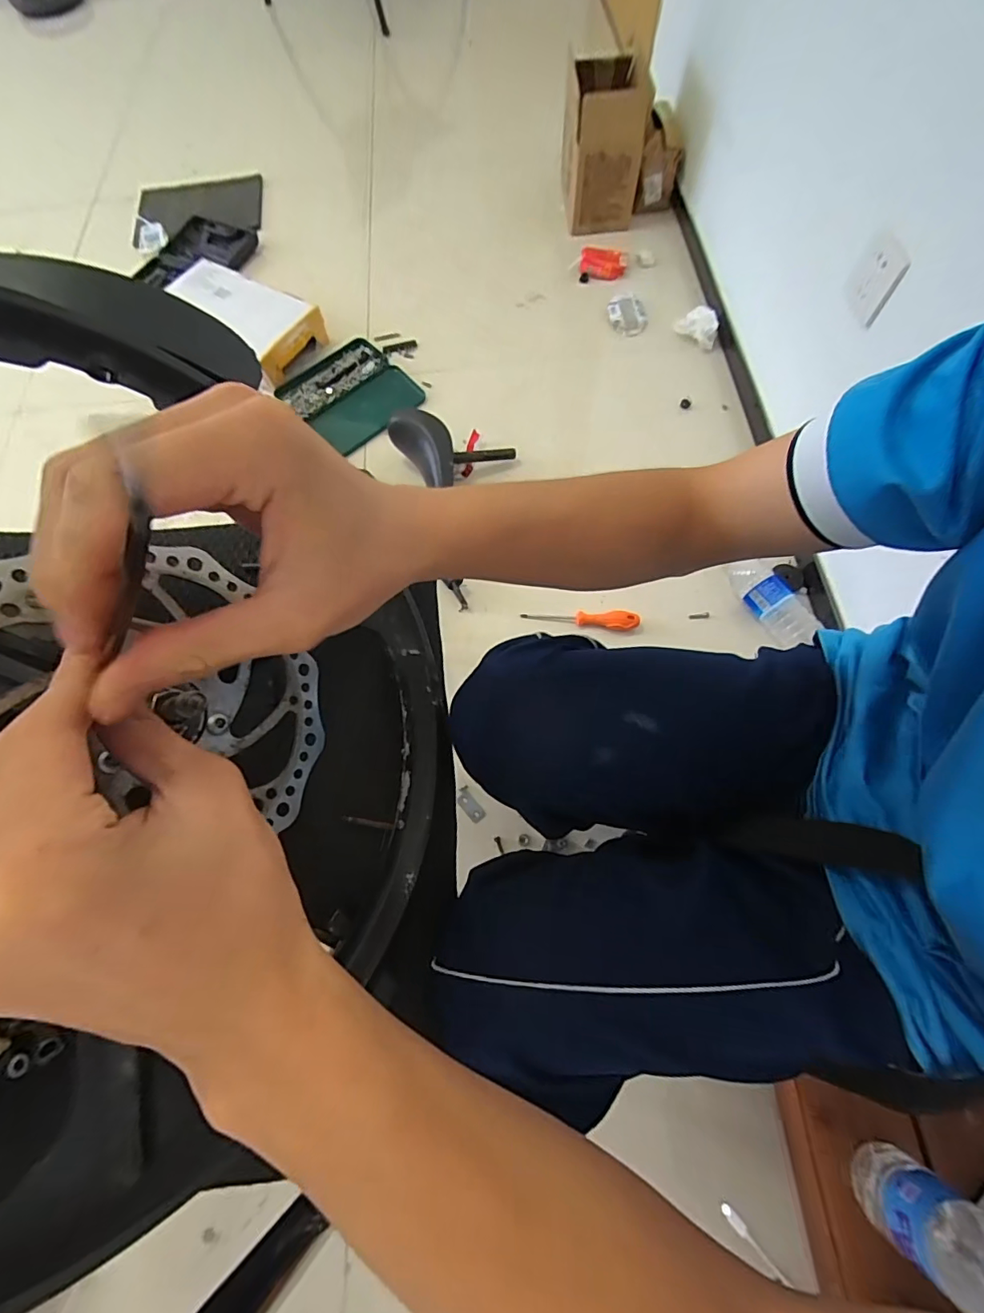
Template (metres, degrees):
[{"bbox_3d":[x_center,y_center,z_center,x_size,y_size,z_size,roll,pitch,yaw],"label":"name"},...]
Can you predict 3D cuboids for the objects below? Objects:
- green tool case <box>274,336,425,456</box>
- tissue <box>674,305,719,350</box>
[{"bbox_3d":[-0.314,-0.581,1.132,0.244,0.057,0.271,-39,72,-13],"label":"green tool case"},{"bbox_3d":[0.452,-0.726,1.116,0.094,0.046,0.074,21,70,10],"label":"tissue"}]

